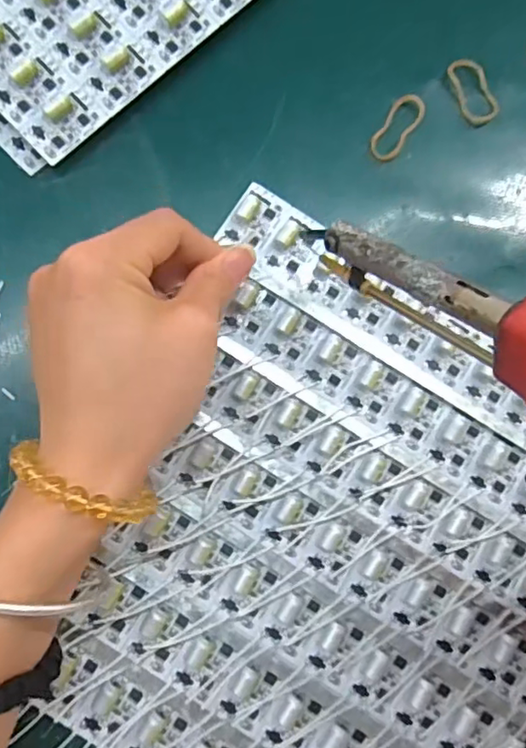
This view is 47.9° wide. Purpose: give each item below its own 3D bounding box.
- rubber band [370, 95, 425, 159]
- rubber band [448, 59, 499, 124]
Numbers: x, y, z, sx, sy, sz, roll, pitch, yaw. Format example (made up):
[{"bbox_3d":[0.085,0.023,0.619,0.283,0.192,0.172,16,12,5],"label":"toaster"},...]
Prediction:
[{"bbox_3d":[0.067,-0.123,0.295,0.016,0.005,0.037,36,81,1],"label":"rubber band"},{"bbox_3d":[0.106,-0.144,0.300,0.019,0.004,0.034,-26,91,-3],"label":"rubber band"}]

